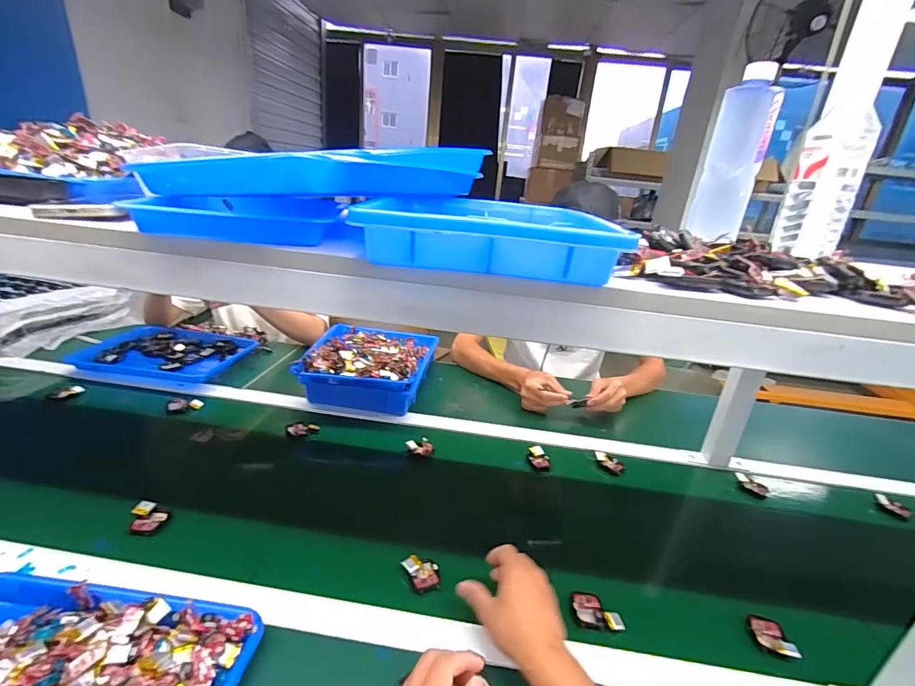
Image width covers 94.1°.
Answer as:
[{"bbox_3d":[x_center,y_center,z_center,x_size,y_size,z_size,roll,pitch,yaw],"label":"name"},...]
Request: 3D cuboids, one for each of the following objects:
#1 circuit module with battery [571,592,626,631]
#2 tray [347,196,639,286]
[{"bbox_3d":[0.173,0.336,0.533,0.058,0.014,0.045,6,22,2],"label":"circuit module with battery"},{"bbox_3d":[0.027,-0.122,0.445,0.215,0.048,0.284,4,22,-2],"label":"tray"}]

